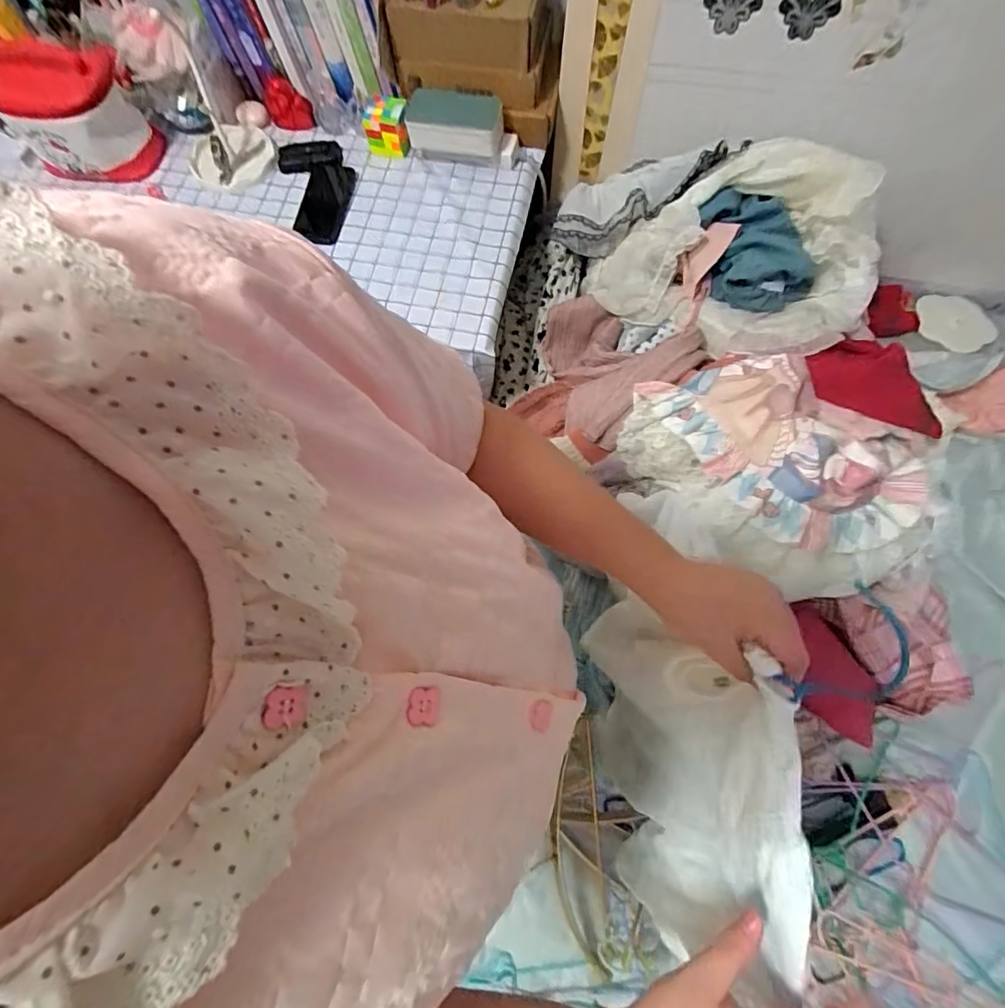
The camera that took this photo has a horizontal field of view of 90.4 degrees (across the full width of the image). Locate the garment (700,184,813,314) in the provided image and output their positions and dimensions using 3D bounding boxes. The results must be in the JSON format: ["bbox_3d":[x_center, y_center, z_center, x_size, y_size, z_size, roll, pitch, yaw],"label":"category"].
[{"bbox_3d":[0.394,-0.394,0.788,0.138,0.079,0.186,-19,73,-4],"label":"garment"}]

